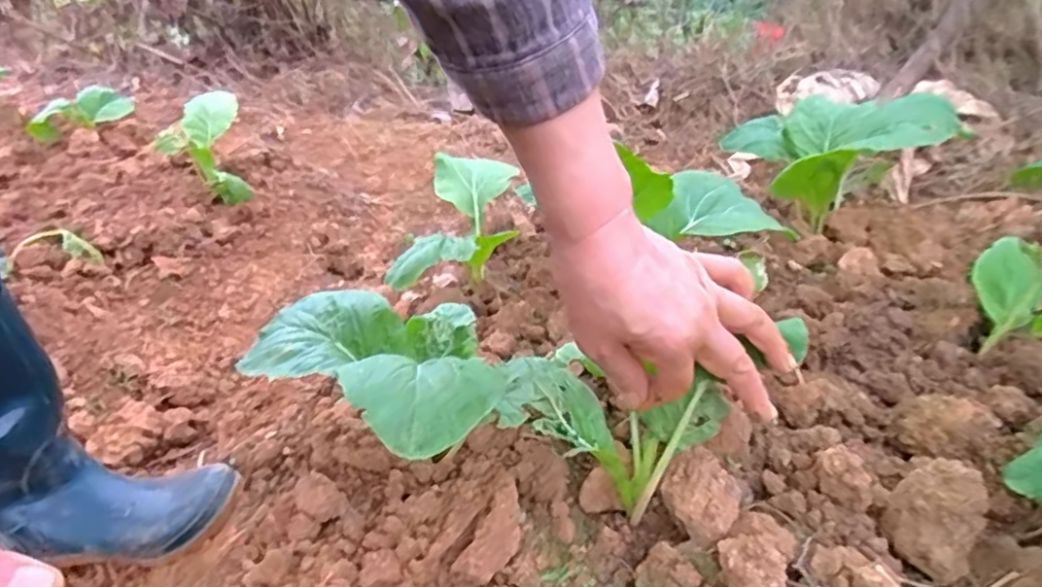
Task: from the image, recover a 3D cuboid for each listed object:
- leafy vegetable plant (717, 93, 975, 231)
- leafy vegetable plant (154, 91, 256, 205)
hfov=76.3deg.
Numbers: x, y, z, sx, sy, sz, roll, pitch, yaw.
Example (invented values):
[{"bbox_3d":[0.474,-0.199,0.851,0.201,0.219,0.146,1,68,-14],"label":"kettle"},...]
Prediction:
[{"bbox_3d":[0.367,-0.165,0.796,0.117,0.158,0.216,-12,36,-21],"label":"leafy vegetable plant"},{"bbox_3d":[-0.502,-0.220,1.046,0.127,0.154,0.136,-13,36,-22],"label":"leafy vegetable plant"}]

